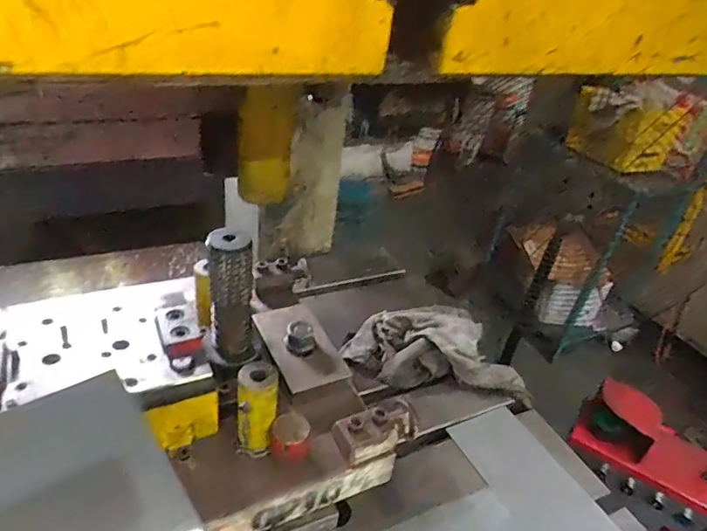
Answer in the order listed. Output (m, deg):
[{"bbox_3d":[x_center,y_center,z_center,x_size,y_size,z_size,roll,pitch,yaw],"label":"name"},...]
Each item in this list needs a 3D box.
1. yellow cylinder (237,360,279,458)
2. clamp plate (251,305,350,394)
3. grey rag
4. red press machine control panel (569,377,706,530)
[{"bbox_3d":[-0.101,0.151,0.539,0.041,0.094,0.043,-1,33,-13],"label":"yellow cylinder"},{"bbox_3d":[-0.071,0.097,0.665,0.080,0.040,0.145,-11,37,-27],"label":"clamp plate"},{"bbox_3d":[0.139,0.129,0.874,0.305,0.075,0.157,5,32,-5],"label":"grey rag"},{"bbox_3d":[0.715,0.471,1.018,0.546,0.251,0.094,24,36,24],"label":"red press machine control panel"}]

